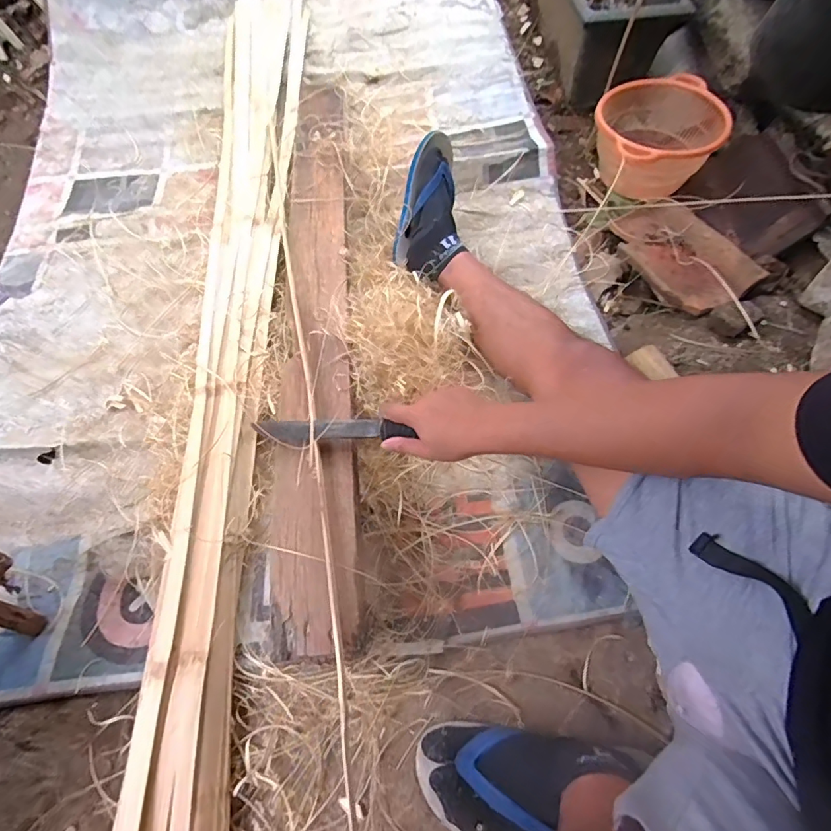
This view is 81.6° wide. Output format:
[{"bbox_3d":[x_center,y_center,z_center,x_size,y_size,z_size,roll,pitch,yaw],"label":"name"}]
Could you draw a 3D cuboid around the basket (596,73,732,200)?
[{"bbox_3d":[0.492,-0.569,0.994,0.245,0.139,0.245,19,66,14],"label":"basket"}]

